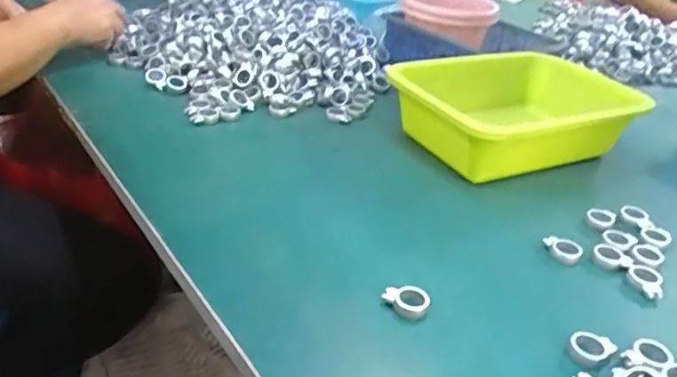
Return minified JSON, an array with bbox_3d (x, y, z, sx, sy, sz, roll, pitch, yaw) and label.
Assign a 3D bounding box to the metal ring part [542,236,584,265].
[{"bbox_3d":[0.198,0.053,0.501,0.034,0.010,0.026,22,36,24],"label":"metal ring part"}]

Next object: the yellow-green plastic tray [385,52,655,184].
[{"bbox_3d":[0.198,-0.088,0.663,0.236,0.077,0.193,-13,37,-27],"label":"yellow-green plastic tray"}]

